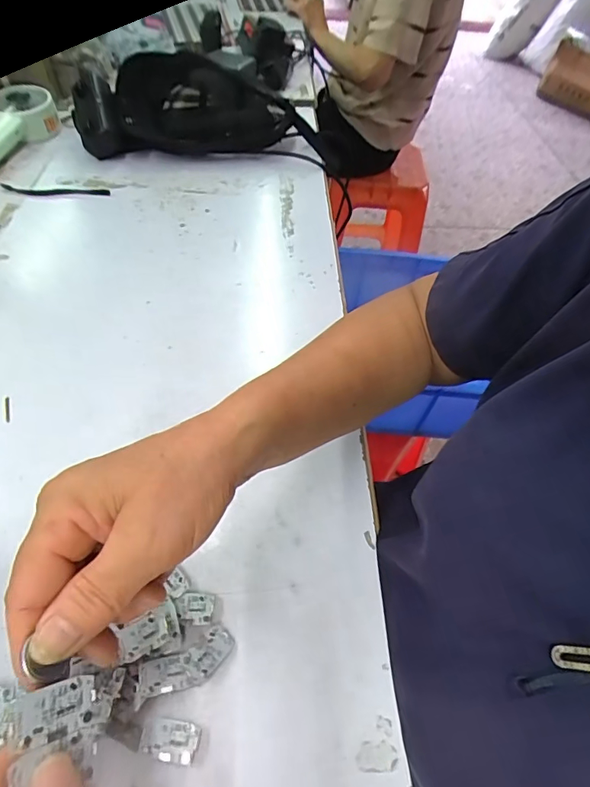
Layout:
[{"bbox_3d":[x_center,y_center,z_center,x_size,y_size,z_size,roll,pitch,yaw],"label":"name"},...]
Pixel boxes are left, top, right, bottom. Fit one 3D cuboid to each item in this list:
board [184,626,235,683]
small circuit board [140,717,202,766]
[{"bbox_3d":[-0.051,0.154,0.267,0.018,0.008,0.029,37,60,21],"label":"board"},{"bbox_3d":[-0.067,0.187,0.244,0.031,0.005,0.018,8,54,2],"label":"small circuit board"}]

